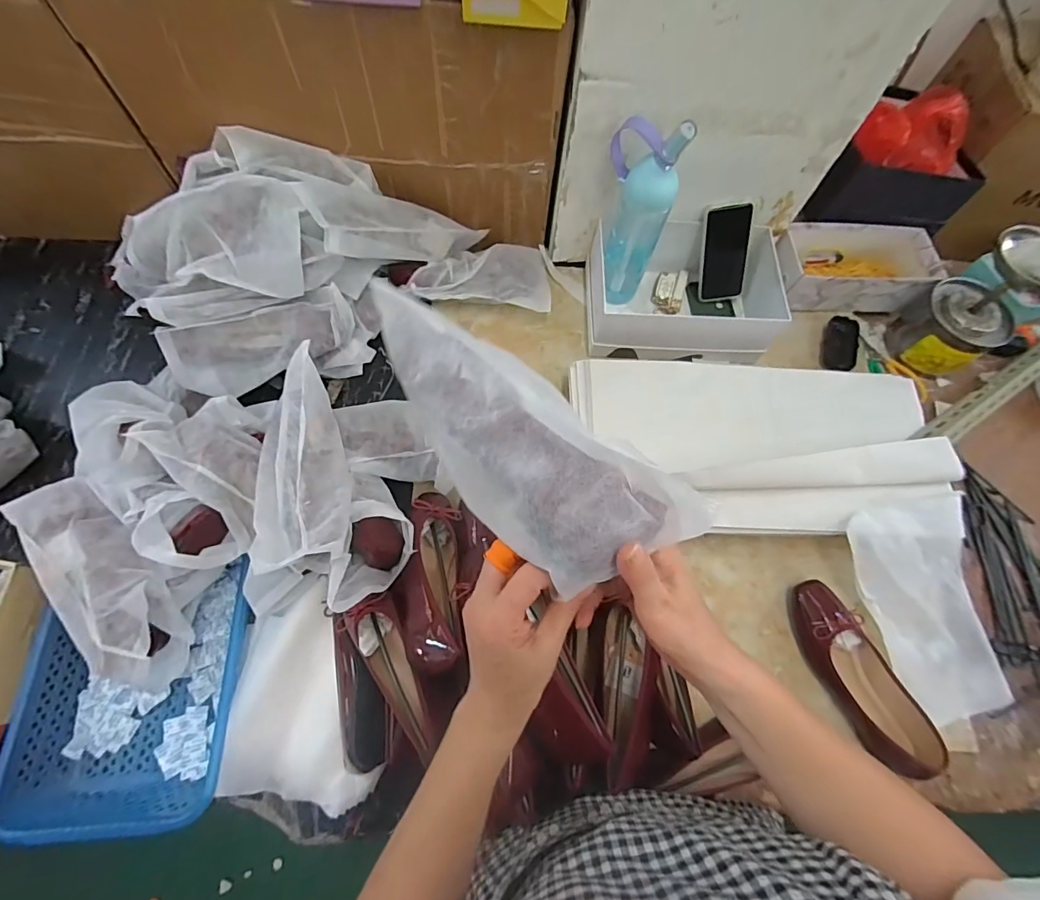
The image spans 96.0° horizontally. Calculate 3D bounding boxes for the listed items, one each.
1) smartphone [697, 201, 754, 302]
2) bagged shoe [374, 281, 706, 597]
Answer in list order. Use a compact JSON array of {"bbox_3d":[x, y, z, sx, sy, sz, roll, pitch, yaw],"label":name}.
[{"bbox_3d":[0.361,-0.345,0.823,0.081,0.169,0.016,-1,40,15],"label":"smartphone"},{"bbox_3d":[-0.013,-0.011,0.312,0.277,0.060,0.091,42,73,17],"label":"bagged shoe"}]

